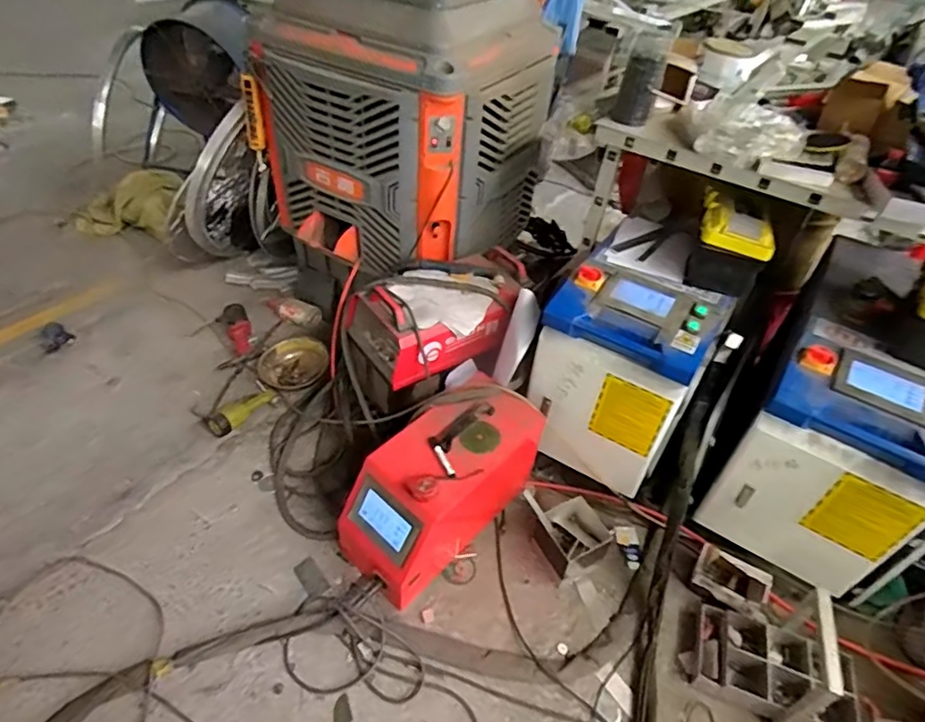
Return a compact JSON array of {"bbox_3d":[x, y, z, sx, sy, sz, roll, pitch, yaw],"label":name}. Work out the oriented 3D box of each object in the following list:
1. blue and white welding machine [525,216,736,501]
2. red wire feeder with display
[{"bbox_3d":[0.514,-0.026,1.692,0.421,0.525,0.564,28,48,24],"label":"blue and white welding machine"},{"bbox_3d":[-0.047,0.346,1.575,0.288,0.376,0.611,36,52,26],"label":"red wire feeder with display"}]

